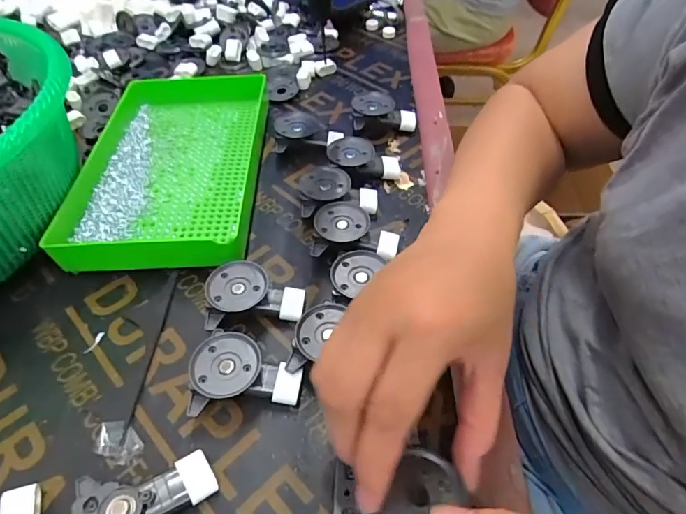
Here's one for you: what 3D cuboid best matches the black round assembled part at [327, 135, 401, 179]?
[{"bbox_3d":[0.019,-0.089,0.418,0.065,0.029,0.037,0,49,-2],"label":"black round assembled part"}]

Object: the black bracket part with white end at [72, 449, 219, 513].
[{"bbox_3d":[-0.102,0.132,0.242,0.064,0.023,0.049,-26,55,-22],"label":"black bracket part with white end"}]

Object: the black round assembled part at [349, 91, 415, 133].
[{"bbox_3d":[0.040,-0.149,0.474,0.066,0.030,0.044,-11,51,-12],"label":"black round assembled part"}]

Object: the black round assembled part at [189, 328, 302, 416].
[{"bbox_3d":[-0.062,0.074,0.289,0.066,0.028,0.050,-7,50,-8],"label":"black round assembled part"}]

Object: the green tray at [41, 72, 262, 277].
[{"bbox_3d":[-0.158,-0.092,0.420,0.150,0.031,0.245,0,49,-2],"label":"green tray"}]

